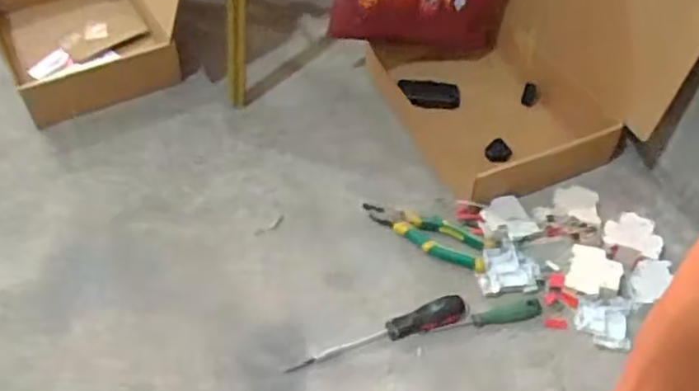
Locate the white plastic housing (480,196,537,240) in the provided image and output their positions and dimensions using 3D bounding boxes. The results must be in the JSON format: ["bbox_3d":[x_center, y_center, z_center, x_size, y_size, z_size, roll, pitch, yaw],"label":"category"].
[{"bbox_3d":[0.232,0.034,0.964,0.070,0.024,0.065,1,48,-1],"label":"white plastic housing"}]

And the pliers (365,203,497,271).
[{"bbox_3d":[0.111,0.050,0.964,0.195,0.023,0.059,26,52,20],"label":"pliers"}]

